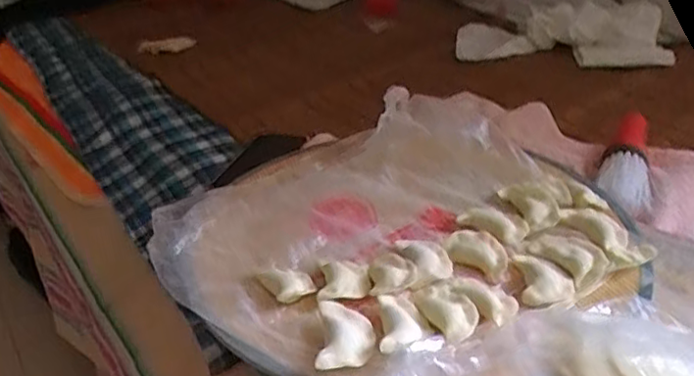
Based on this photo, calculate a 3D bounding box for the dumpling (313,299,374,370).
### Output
[{"bbox_3d":[0.000,0.092,0.397,0.035,0.016,0.059,-3,34,2],"label":"dumpling"}]

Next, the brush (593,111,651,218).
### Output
[{"bbox_3d":[0.271,-0.023,0.613,0.048,0.041,0.156,13,33,18],"label":"brush"}]

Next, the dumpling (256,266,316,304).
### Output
[{"bbox_3d":[-0.041,0.065,0.443,0.031,0.014,0.039,-19,37,-22],"label":"dumpling"}]

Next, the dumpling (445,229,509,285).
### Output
[{"bbox_3d":[0.100,0.048,0.468,0.048,0.014,0.033,25,43,35],"label":"dumpling"}]

